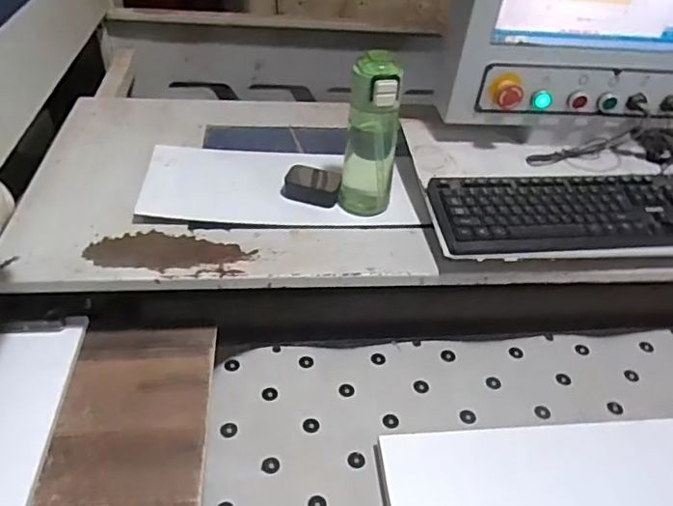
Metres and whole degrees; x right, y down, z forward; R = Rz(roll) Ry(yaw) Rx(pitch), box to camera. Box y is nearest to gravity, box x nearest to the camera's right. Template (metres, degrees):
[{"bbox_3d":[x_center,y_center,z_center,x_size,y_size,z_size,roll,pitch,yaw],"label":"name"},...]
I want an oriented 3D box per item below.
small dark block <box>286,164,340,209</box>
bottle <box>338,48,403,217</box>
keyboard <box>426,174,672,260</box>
[{"bbox_3d":[-0.036,-0.099,0.855,0.083,0.030,0.060,10,40,7],"label":"small dark block"},{"bbox_3d":[0.050,-0.154,0.783,0.068,0.222,0.060,-18,45,-24],"label":"bottle"},{"bbox_3d":[0.351,-0.059,0.794,0.436,0.023,0.143,-2,40,-7],"label":"keyboard"}]

